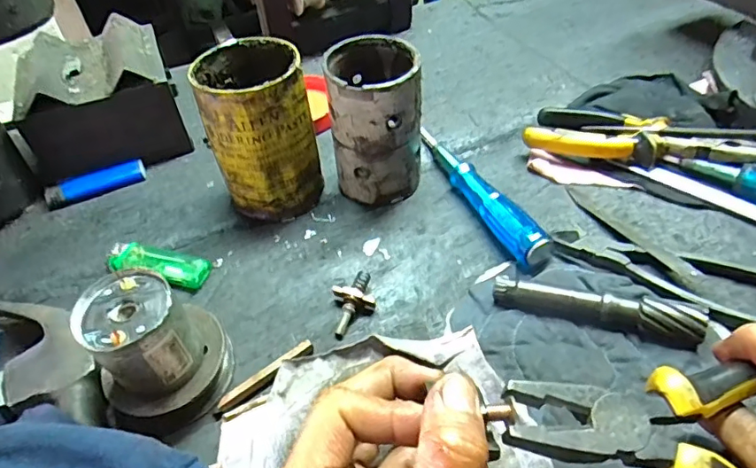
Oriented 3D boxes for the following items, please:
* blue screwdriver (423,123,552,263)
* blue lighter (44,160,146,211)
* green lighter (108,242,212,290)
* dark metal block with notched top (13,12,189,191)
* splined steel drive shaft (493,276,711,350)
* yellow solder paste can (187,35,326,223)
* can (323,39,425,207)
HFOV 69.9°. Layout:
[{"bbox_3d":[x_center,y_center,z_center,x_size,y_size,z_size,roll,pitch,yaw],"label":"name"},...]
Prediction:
[{"bbox_3d":[0.071,-0.036,0.411,0.023,0.029,0.166,-22,49,-13],"label":"blue screwdriver"},{"bbox_3d":[-0.240,-0.043,0.460,0.080,0.011,0.022,-21,48,-12],"label":"blue lighter"},{"bbox_3d":[-0.158,0.022,0.390,0.077,0.011,0.026,10,49,16],"label":"green lighter"},{"bbox_3d":[-0.245,-0.120,0.482,0.126,0.085,0.117,-20,48,-11],"label":"dark metal block with notched top"},{"bbox_3d":[0.127,0.043,0.319,0.115,0.024,0.015,15,51,20],"label":"splined steel drive shaft"},{"bbox_3d":[-0.085,-0.076,0.404,0.072,0.112,0.074,-4,47,4],"label":"yellow solder paste can"},{"bbox_3d":[0.000,-0.082,0.409,0.068,0.108,0.068,-4,47,4],"label":"can"}]

